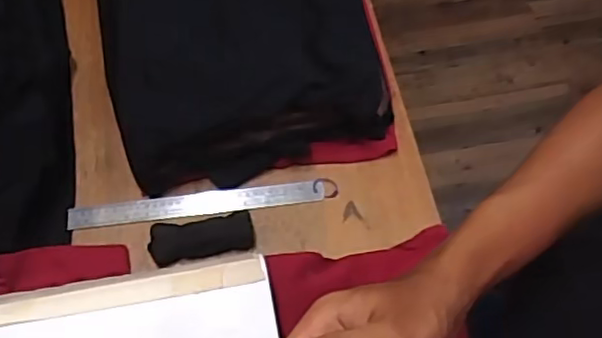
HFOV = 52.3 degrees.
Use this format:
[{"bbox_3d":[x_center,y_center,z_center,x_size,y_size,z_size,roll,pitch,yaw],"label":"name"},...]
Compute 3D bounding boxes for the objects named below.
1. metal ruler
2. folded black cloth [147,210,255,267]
[{"bbox_3d":[-0.134,0.045,0.792,0.325,0.009,0.033,-6,64,-4],"label":"metal ruler"},{"bbox_3d":[-0.123,0.084,0.765,0.125,0.014,0.051,-11,65,-6],"label":"folded black cloth"}]

